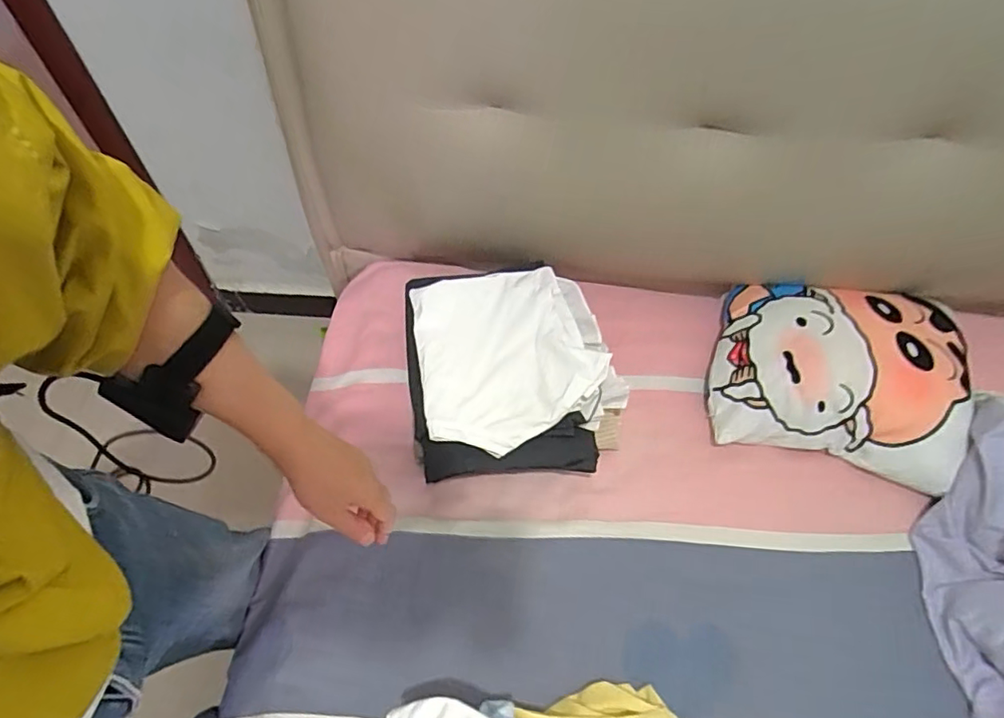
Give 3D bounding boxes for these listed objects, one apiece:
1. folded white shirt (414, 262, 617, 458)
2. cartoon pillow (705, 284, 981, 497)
[{"bbox_3d":[0.012,-0.011,0.809,0.261,0.046,0.264,-11,59,-9],"label":"folded white shirt"},{"bbox_3d":[0.524,0.013,0.911,0.350,0.105,0.320,16,58,8],"label":"cartoon pillow"}]

